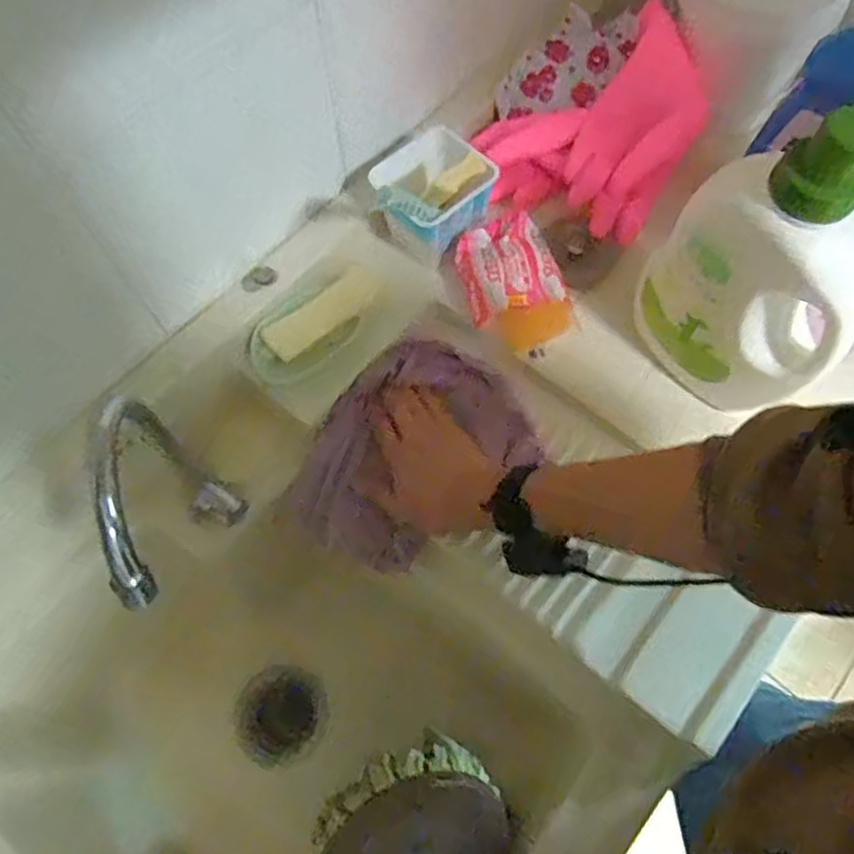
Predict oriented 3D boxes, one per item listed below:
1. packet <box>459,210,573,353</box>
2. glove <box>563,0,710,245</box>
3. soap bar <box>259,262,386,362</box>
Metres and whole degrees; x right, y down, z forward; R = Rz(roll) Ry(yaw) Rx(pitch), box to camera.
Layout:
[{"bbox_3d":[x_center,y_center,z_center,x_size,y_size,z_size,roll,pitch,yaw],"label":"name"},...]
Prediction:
[{"bbox_3d":[0.086,-0.147,0.671,0.100,0.051,0.137,-12,68,-4],"label":"packet"},{"bbox_3d":[0.225,-0.318,0.703,0.118,0.031,0.246,19,92,8],"label":"glove"},{"bbox_3d":[-0.102,-0.116,0.669,0.128,0.018,0.040,-41,73,-15],"label":"soap bar"}]

